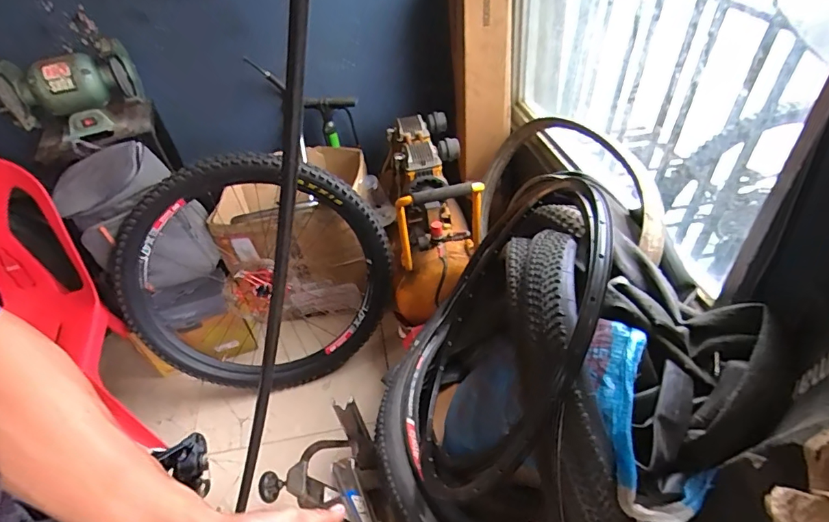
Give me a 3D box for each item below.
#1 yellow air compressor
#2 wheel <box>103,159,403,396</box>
[{"bbox_3d":[0.050,-0.143,1.442,0.259,0.443,0.473,-6,43,3],"label":"yellow air compressor"},{"bbox_3d":[-0.414,0.026,1.344,0.710,0.659,0.097,22,19,-25],"label":"wheel"}]

